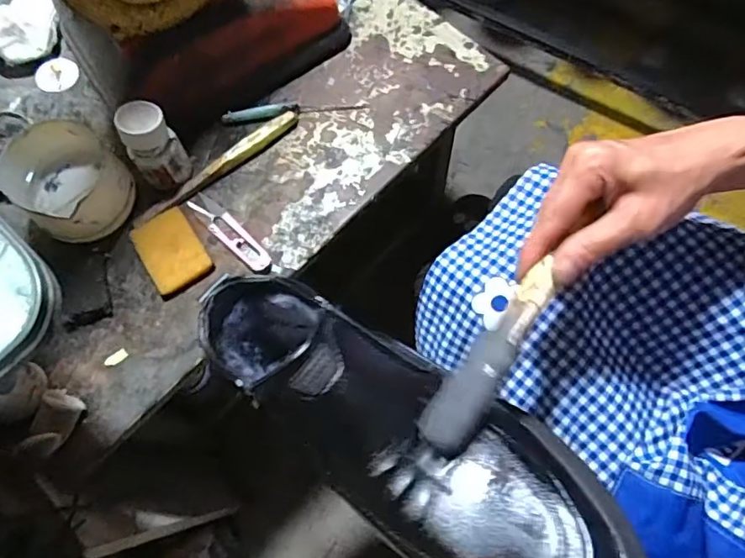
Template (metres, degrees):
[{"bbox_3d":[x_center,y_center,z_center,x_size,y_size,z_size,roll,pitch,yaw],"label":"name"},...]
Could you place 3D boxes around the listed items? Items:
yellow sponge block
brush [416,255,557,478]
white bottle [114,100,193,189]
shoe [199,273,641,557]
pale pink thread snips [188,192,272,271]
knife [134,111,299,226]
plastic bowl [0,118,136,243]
[{"bbox_3d":[-0.177,-0.026,0.476,0.049,0.011,0.073,-32,73,-10],"label":"yellow sponge block"},{"bbox_3d":[0.065,0.045,0.303,0.027,0.012,0.132,33,76,11],"label":"brush"},{"bbox_3d":[-0.190,-0.115,0.473,0.041,0.075,0.042,0,70,0],"label":"white bottle"},{"bbox_3d":[0.014,0.084,0.321,0.285,0.119,0.090,30,72,28],"label":"shoe"},{"bbox_3d":[-0.127,-0.042,0.486,0.099,0.007,0.023,40,75,13],"label":"pale pink thread snips"},{"bbox_3d":[-0.144,-0.105,0.506,0.175,0.014,0.015,-37,74,-12],"label":"knife"},{"bbox_3d":[-0.262,-0.083,0.471,0.099,0.049,0.088,42,76,14],"label":"plastic bowl"}]

